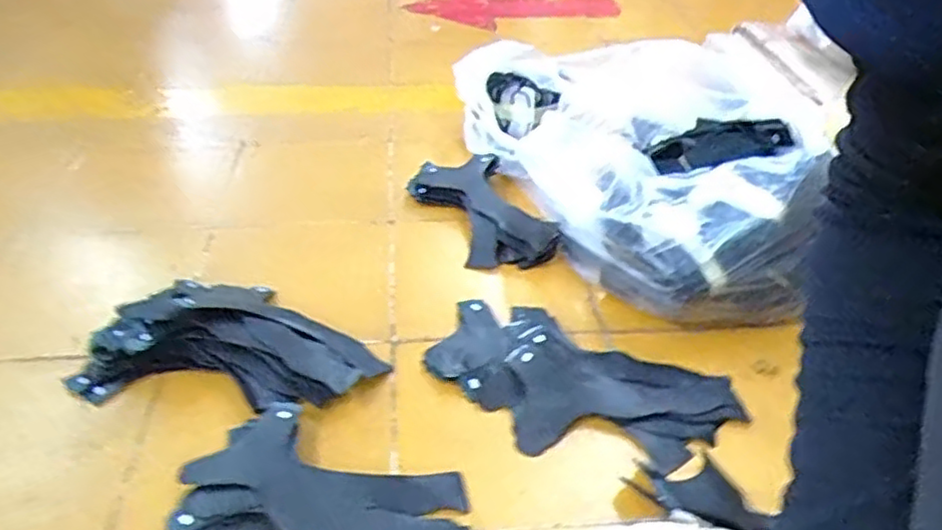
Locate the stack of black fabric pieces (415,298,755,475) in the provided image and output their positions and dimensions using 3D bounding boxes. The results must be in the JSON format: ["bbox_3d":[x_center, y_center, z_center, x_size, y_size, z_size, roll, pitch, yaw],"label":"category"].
[{"bbox_3d":[0.089,0.101,0.601,0.255,0.027,0.132,15,39,18],"label":"stack of black fabric pieces"}]

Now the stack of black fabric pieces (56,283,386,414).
[{"bbox_3d":[-0.207,0.057,0.628,0.260,0.051,0.147,4,37,5],"label":"stack of black fabric pieces"}]

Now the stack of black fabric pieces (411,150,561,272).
[{"bbox_3d":[0.011,-0.062,0.805,0.111,0.036,0.198,-16,40,-21],"label":"stack of black fabric pieces"}]

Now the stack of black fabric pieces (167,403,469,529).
[{"bbox_3d":[-0.104,0.171,0.504,0.210,0.020,0.122,14,39,17],"label":"stack of black fabric pieces"}]

